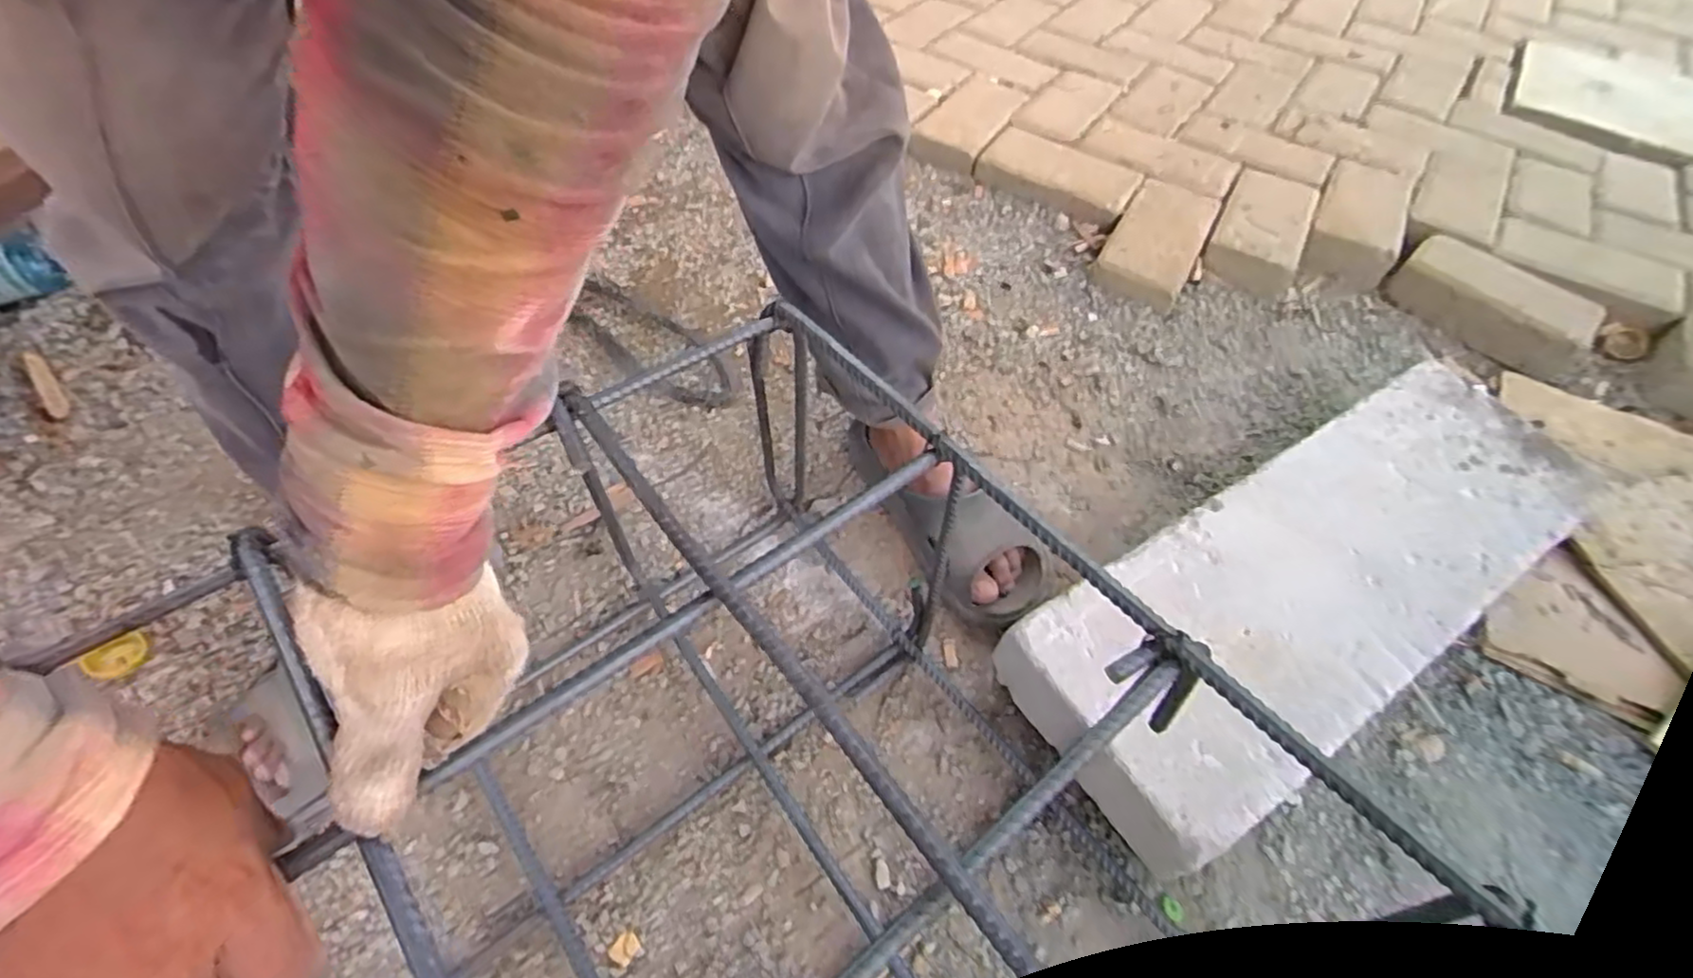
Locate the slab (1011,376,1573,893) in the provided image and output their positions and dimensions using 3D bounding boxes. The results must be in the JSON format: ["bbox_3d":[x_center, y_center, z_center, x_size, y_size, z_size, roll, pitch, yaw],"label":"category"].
[{"bbox_3d":[0.394,0.079,0.631,0.553,0.097,0.199,-27,58,-21],"label":"slab"}]

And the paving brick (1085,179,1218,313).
[{"bbox_3d":[0.395,-0.312,0.946,0.115,0.066,0.199,27,56,17],"label":"paving brick"}]

